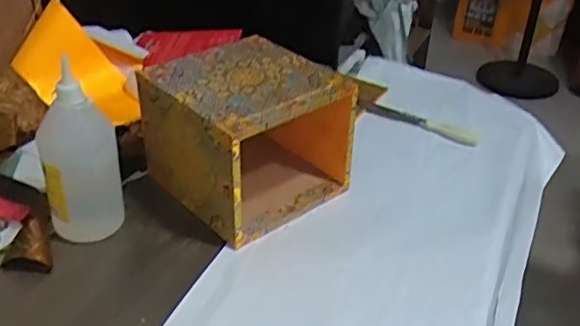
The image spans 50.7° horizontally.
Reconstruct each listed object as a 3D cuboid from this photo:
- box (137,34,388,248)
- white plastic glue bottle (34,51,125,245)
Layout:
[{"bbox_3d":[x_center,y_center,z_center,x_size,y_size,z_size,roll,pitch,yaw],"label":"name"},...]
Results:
[{"bbox_3d":[-0.049,-0.035,0.722,0.179,0.147,0.180,-24,43,-35],"label":"box"},{"bbox_3d":[-0.218,-0.001,0.636,0.056,0.171,0.065,22,38,25],"label":"white plastic glue bottle"}]

